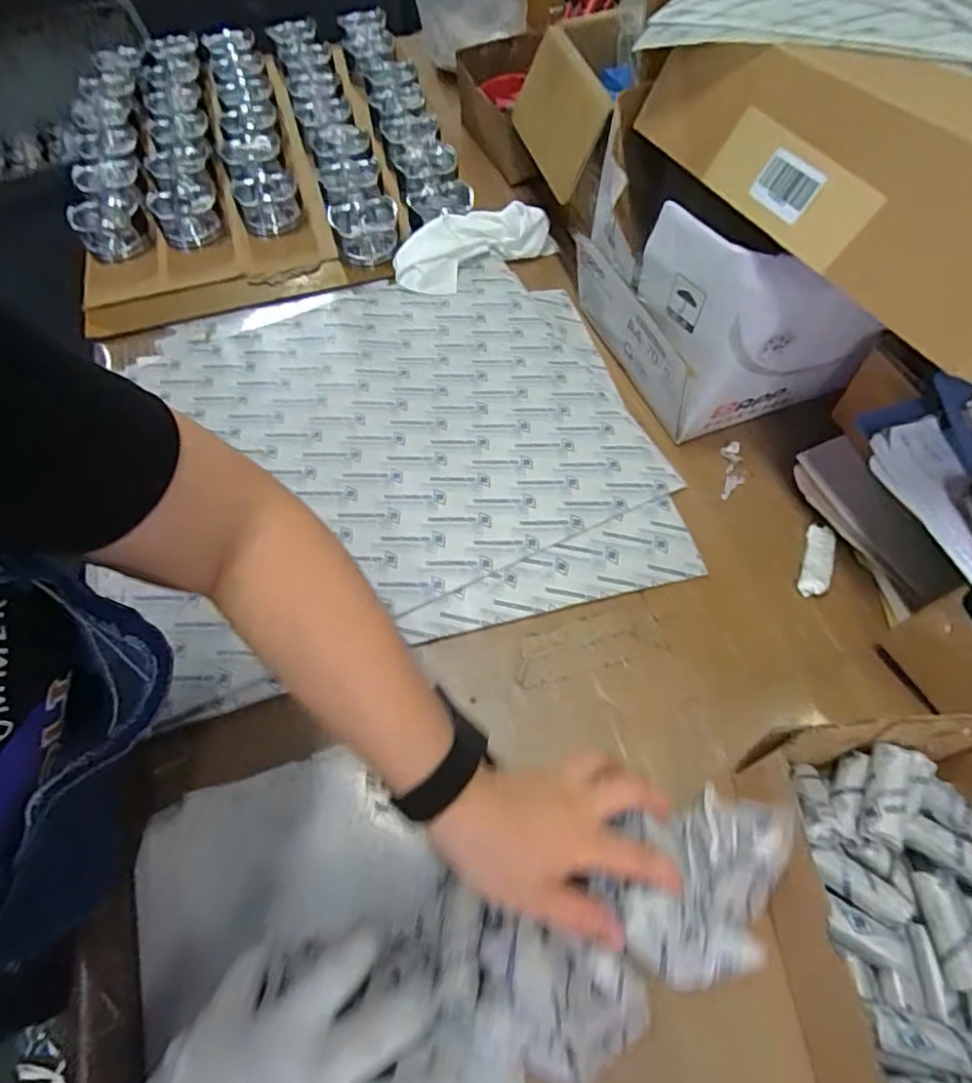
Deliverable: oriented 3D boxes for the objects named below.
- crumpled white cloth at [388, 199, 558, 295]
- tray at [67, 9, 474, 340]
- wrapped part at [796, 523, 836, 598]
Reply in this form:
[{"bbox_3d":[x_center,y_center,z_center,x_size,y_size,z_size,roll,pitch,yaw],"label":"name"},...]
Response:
[{"bbox_3d":[-0.012,-0.364,0.733,0.210,0.042,0.080,-25,62,-13],"label":"crumpled white cloth"},{"bbox_3d":[-0.321,-0.561,0.848,0.468,0.063,0.624,-16,60,-8],"label":"tray"},{"bbox_3d":[0.289,0.017,0.521,0.026,0.013,0.073,18,61,12],"label":"wrapped part"}]

